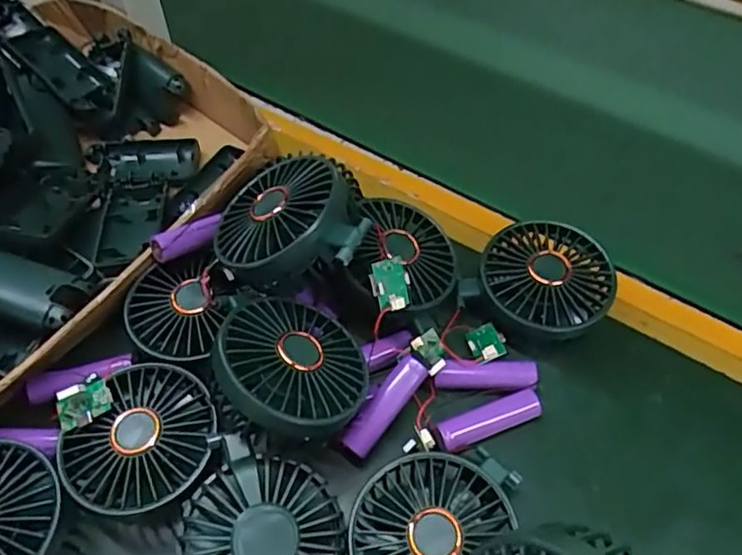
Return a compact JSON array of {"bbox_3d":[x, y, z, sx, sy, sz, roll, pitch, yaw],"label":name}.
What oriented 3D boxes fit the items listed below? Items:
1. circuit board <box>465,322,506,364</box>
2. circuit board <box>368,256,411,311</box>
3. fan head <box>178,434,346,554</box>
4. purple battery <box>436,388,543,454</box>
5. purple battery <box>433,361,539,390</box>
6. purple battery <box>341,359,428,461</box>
[{"bbox_3d":[0.076,0.042,0.395,0.022,0.009,0.027,-12,55,-9],"label":"circuit board"},{"bbox_3d":[0.012,0.004,0.359,0.023,0.008,0.030,-19,99,-18],"label":"circuit board"},{"bbox_3d":[-0.059,0.143,0.319,0.083,0.055,0.080,0,54,0],"label":"fan head"},{"bbox_3d":[0.074,0.090,0.375,0.068,0.018,0.017,-18,56,-13],"label":"purple battery"},{"bbox_3d":[0.075,0.066,0.390,0.066,0.018,0.018,0,54,0],"label":"purple battery"},{"bbox_3d":[0.008,0.077,0.360,0.018,0.016,0.065,34,60,22],"label":"purple battery"}]

